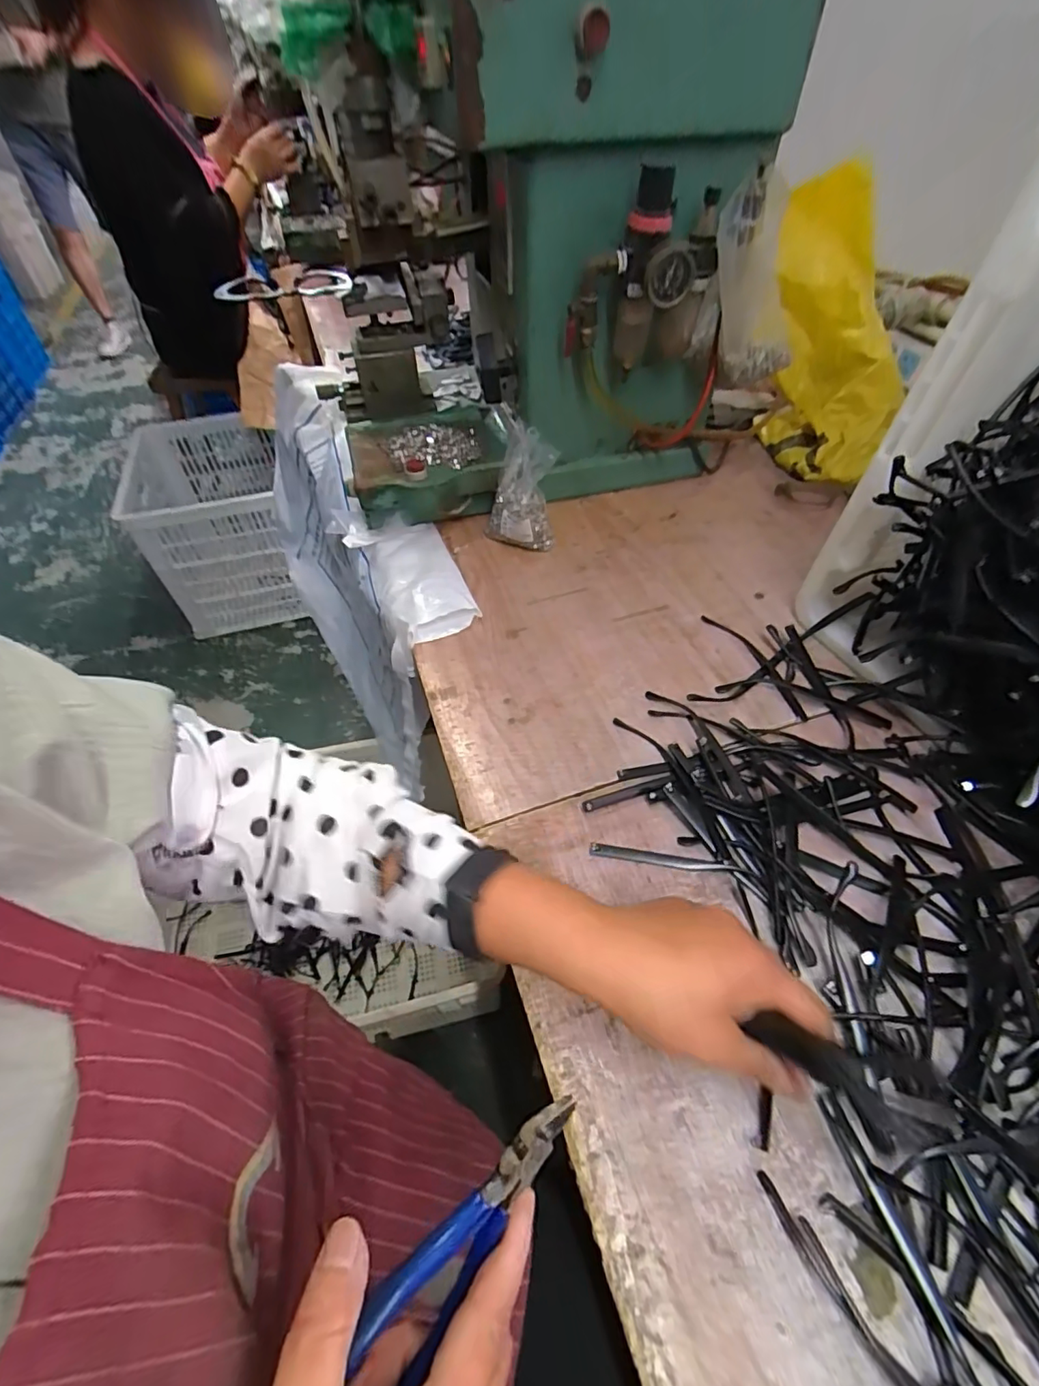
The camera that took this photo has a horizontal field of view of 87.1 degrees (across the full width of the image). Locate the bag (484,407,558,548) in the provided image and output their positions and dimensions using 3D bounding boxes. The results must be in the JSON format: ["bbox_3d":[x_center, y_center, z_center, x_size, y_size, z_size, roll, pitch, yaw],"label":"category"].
[{"bbox_3d":[0.001,-0.217,0.579,0.075,0.129,0.053,-3,15,0],"label":"bag"}]

